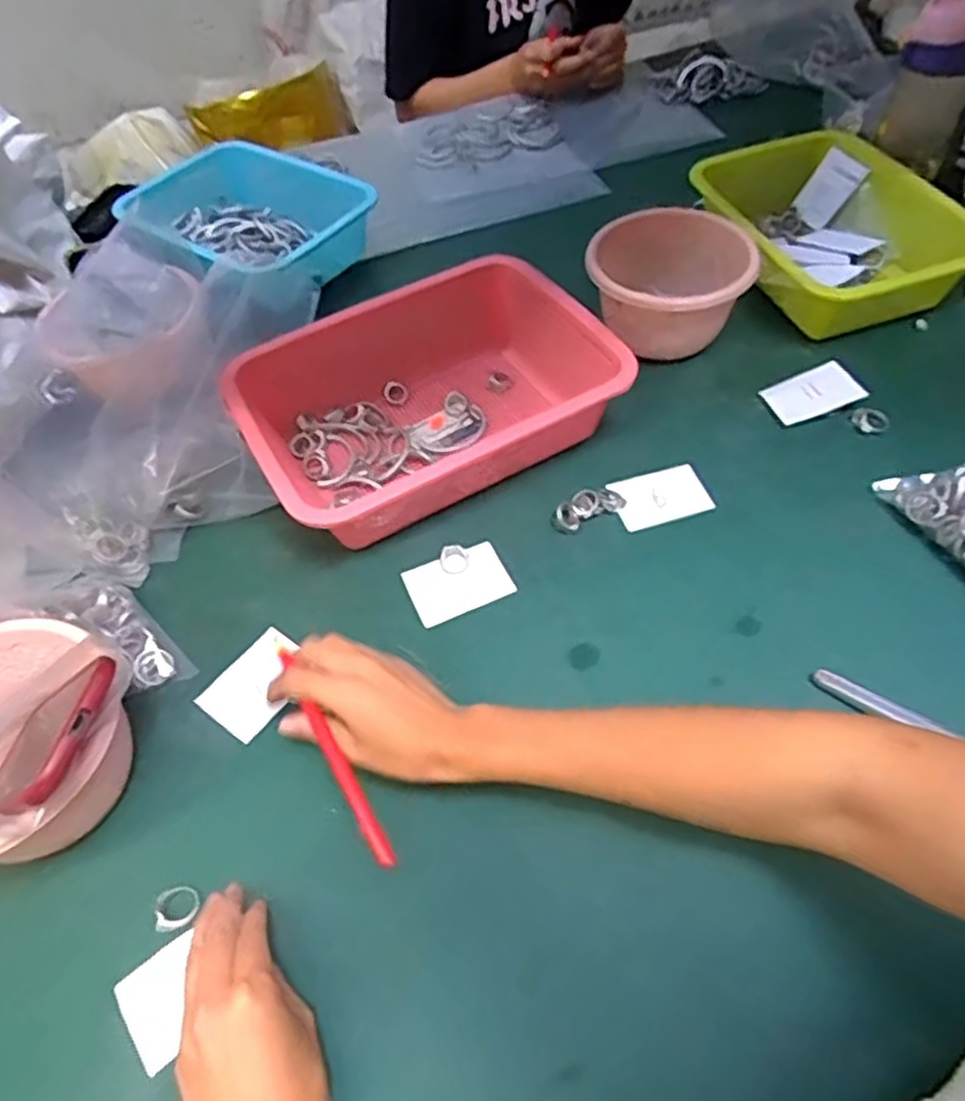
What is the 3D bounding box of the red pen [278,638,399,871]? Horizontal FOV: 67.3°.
[{"bbox_3d":[-0.093,0.119,0.439,0.011,0.010,0.155,-27,64,-17],"label":"red pen"}]

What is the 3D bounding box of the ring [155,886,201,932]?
[{"bbox_3d":[-0.181,0.212,0.431,0.024,0.010,0.024,-2,54,3],"label":"ring"}]

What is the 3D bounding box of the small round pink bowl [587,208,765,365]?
[{"bbox_3d":[0.173,-0.252,0.677,0.138,0.079,0.143,-2,54,3],"label":"small round pink bowl"}]

